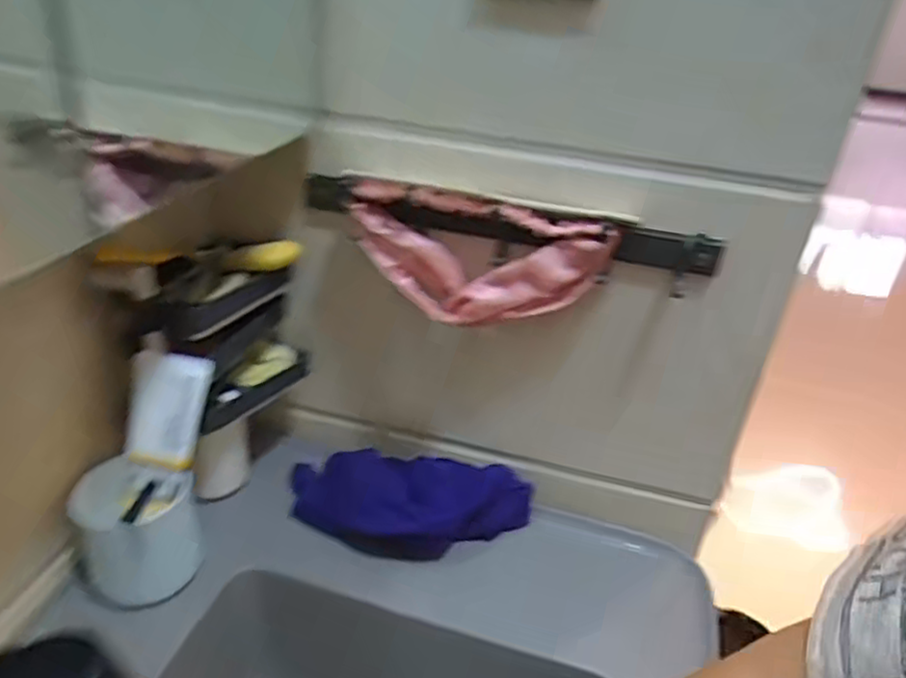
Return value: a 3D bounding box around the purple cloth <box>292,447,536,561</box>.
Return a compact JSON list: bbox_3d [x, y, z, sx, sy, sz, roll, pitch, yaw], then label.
[{"bbox_3d":[-0.046,0.147,0.648,0.230,0.054,0.099,8,30,5],"label":"purple cloth"}]

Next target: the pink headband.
[{"bbox_3d":[0.019,-0.064,0.565,0.201,0.099,0.030,9,30,6],"label":"pink headband"}]

